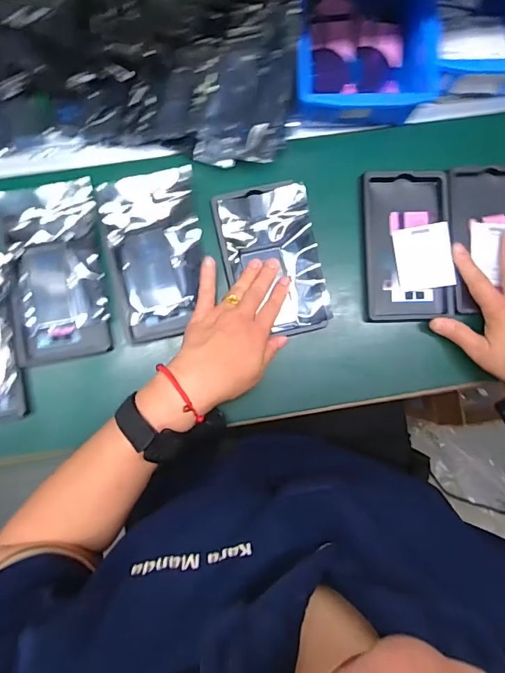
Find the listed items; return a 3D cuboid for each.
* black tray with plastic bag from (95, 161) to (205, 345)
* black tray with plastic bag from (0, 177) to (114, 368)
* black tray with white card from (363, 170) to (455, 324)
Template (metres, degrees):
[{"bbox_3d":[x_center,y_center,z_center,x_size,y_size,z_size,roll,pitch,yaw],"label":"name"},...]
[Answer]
[{"bbox_3d":[-0.100,-0.084,0.457,0.096,0.023,0.167,-9,87,-3],"label":"black tray with plastic bag"},{"bbox_3d":[-0.203,-0.065,0.449,0.096,0.018,0.175,-7,87,-3],"label":"black tray with plastic bag"},{"bbox_3d":[0.168,-0.097,0.478,0.095,0.023,0.159,-1,87,-3],"label":"black tray with white card"}]

